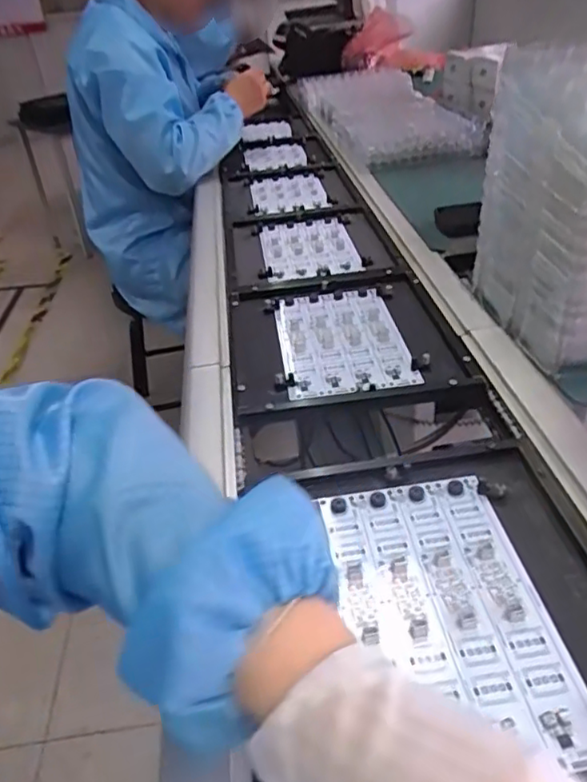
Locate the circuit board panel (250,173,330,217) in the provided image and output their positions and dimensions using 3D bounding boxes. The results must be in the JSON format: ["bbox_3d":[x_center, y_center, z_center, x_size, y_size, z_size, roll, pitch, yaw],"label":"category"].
[{"bbox_3d":[-0.010,-0.371,1.140,0.135,0.009,0.220,-9,35,-2],"label":"circuit board panel"}]

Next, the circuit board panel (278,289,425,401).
[{"bbox_3d":[0.052,-0.060,0.674,0.130,0.011,0.211,-8,35,-1],"label":"circuit board panel"}]

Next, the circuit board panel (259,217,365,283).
[{"bbox_3d":[0.021,-0.215,0.905,0.133,0.010,0.223,-9,35,-2],"label":"circuit board panel"}]

